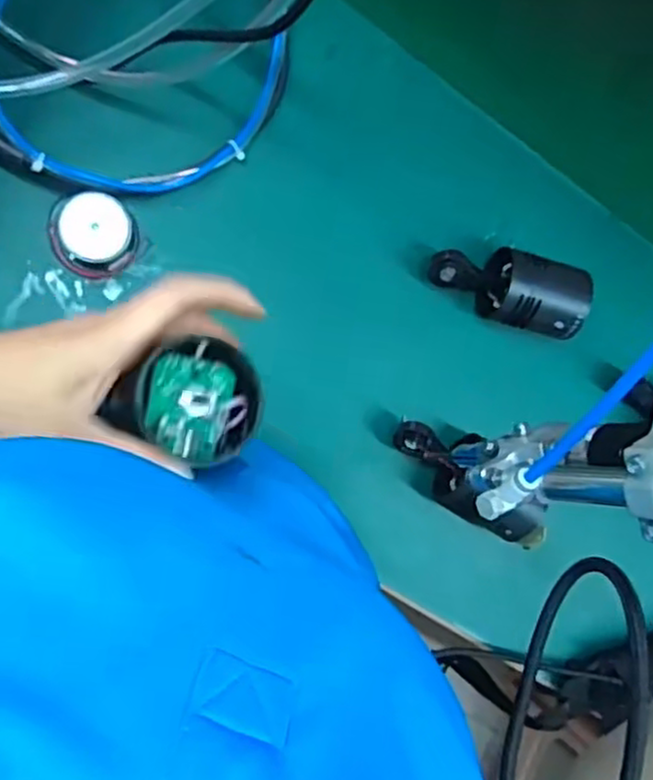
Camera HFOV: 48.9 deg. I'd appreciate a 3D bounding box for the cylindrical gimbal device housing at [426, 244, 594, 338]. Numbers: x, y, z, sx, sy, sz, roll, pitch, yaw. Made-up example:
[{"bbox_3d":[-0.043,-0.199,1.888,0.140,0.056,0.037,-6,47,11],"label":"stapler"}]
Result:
[{"bbox_3d":[0.131,-0.077,0.521,0.116,0.049,0.063,18,80,-10],"label":"cylindrical gimbal device housing"}]

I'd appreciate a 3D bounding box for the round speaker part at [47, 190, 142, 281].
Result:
[{"bbox_3d":[-0.153,-0.100,0.463,0.056,0.035,0.053,0,89,-14],"label":"round speaker part"}]

